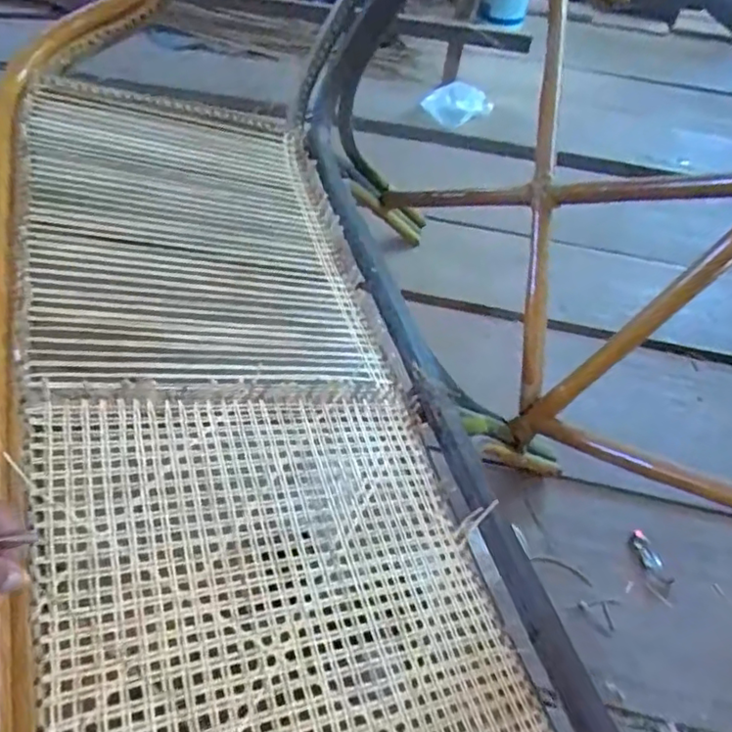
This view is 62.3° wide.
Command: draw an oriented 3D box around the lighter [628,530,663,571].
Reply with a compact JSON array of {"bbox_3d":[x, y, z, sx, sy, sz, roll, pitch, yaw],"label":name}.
[{"bbox_3d":[0.401,0.267,0.873,0.025,0.019,0.063,-6,49,-10],"label":"lighter"}]

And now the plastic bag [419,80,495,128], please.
[{"bbox_3d":[0.237,-0.678,1.590,0.183,0.095,0.100,8,48,2],"label":"plastic bag"}]

